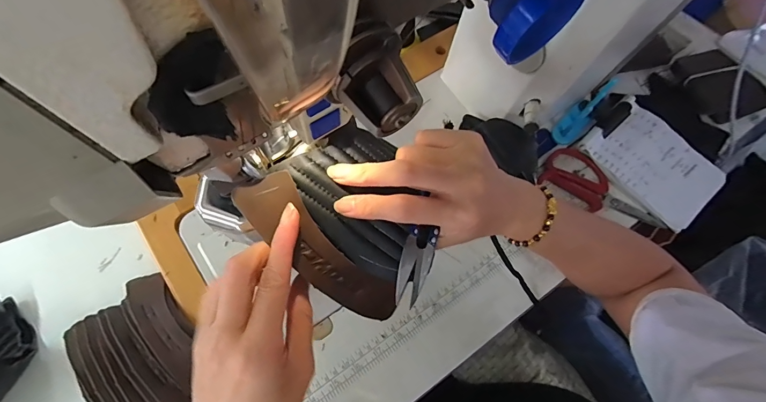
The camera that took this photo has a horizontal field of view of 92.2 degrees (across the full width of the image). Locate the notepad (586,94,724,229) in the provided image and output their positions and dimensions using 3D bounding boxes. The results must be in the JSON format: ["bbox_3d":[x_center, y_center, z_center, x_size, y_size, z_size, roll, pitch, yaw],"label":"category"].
[{"bbox_3d":[0.322,-0.047,0.439,0.101,0.011,0.136,-39,71,-10],"label":"notepad"}]

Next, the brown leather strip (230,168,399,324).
[{"bbox_3d":[-0.037,0.038,0.246,0.036,0.011,0.138,-48,115,-16],"label":"brown leather strip"}]

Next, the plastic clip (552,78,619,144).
[{"bbox_3d":[0.244,-0.106,0.444,0.061,0.070,0.033,-41,72,-16],"label":"plastic clip"}]

